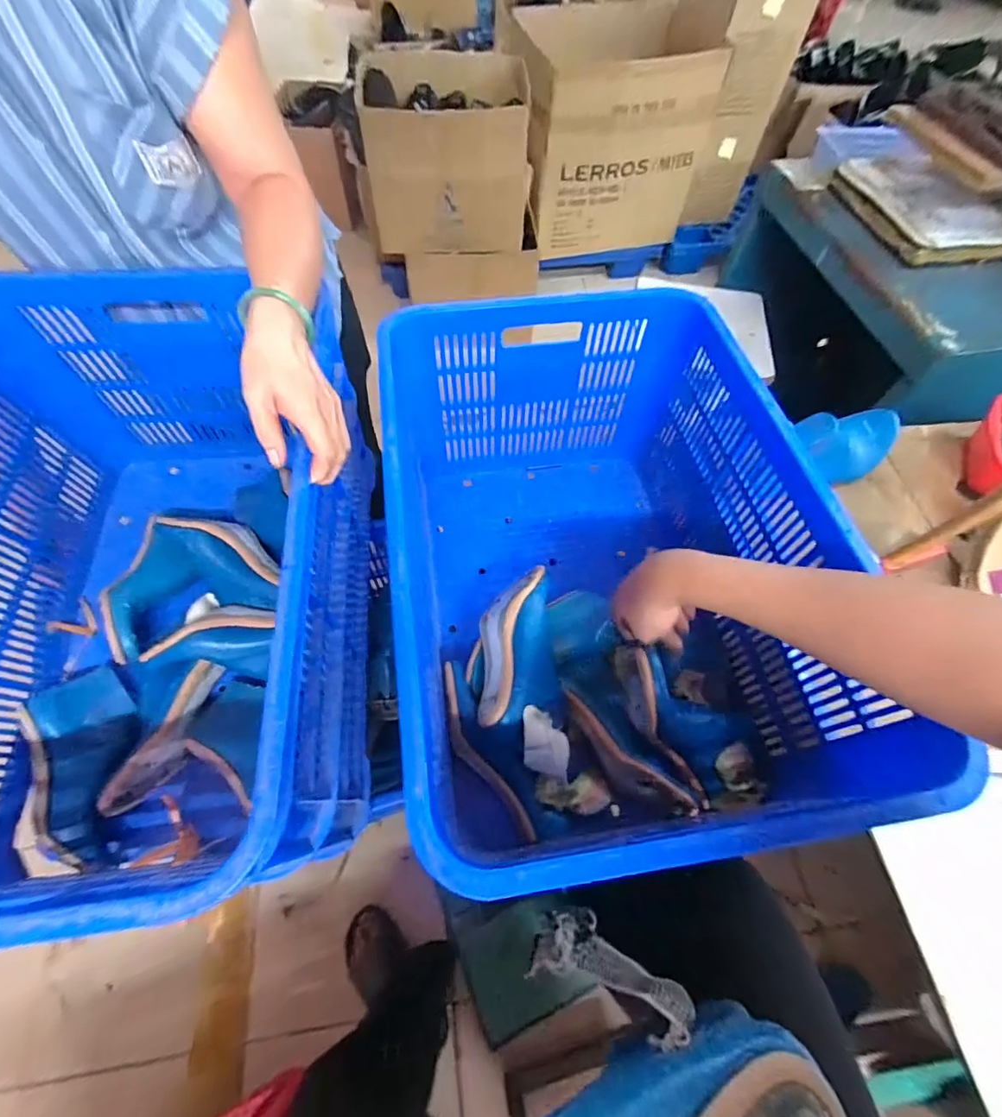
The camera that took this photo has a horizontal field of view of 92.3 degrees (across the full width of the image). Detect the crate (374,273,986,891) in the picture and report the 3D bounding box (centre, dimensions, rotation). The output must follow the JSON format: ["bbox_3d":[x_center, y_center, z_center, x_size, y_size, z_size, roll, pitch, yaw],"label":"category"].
[{"bbox_3d":[0.095,-0.002,0.592,0.410,0.332,0.596,-8,63,-6],"label":"crate"}]

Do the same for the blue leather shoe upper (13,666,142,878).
[{"bbox_3d":[-0.500,0.246,0.561,0.096,0.076,0.225,-1,78,-3],"label":"blue leather shoe upper"}]

